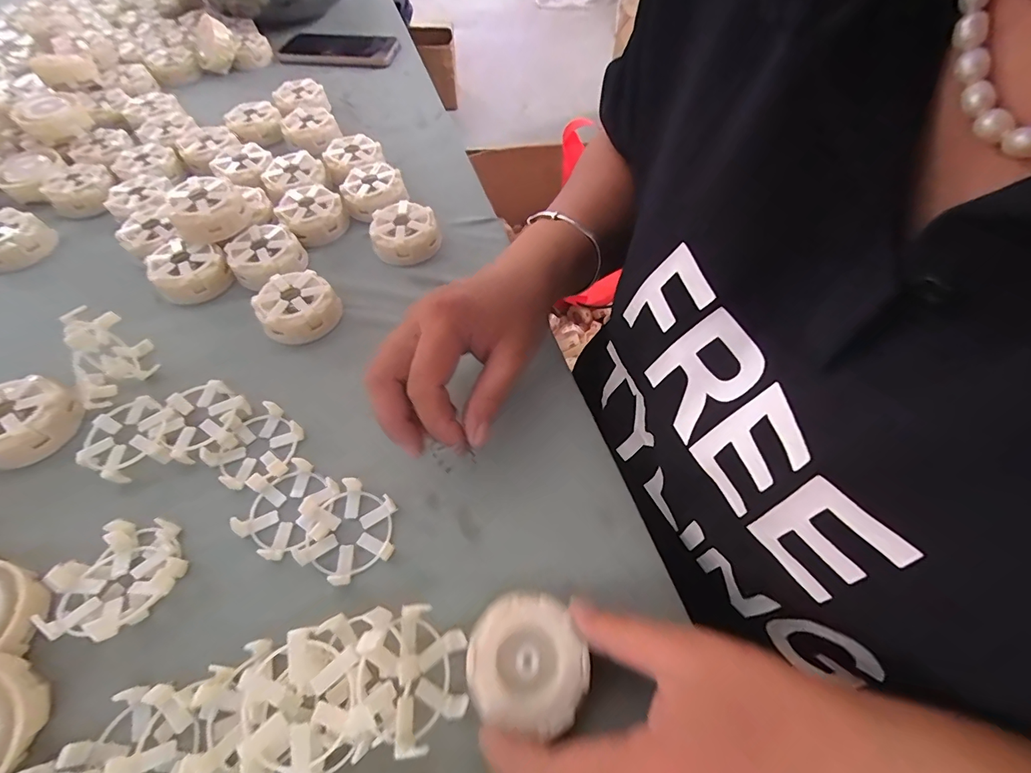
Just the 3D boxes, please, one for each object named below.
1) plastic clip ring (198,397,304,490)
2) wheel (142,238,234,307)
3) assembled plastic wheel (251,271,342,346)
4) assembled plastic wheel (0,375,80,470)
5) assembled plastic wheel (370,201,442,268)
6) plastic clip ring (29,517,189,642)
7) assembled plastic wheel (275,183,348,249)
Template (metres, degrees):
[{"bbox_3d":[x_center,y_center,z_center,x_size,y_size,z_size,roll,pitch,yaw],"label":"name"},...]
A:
[{"bbox_3d":[-0.178,0.039,0.303,0.054,0.014,0.059,0,55,0],"label":"plastic clip ring"},{"bbox_3d":[-0.291,-0.103,0.393,0.050,0.029,0.058,32,60,20],"label":"wheel"},{"bbox_3d":[-0.182,-0.066,0.371,0.059,0.029,0.055,-37,63,-23],"label":"assembled plastic wheel"},{"bbox_3d":[-0.344,0.024,0.308,0.052,0.032,0.060,20,57,13],"label":"assembled plastic wheel"},{"bbox_3d":[-0.103,-0.143,0.418,0.060,0.033,0.055,0,55,0],"label":"assembled plastic wheel"},{"bbox_3d":[-0.223,0.106,0.249,0.059,0.026,0.064,0,55,0],"label":"plastic clip ring"},{"bbox_3d":[-0.199,-0.169,0.438,0.062,0.035,0.059,-22,58,-15],"label":"assembled plastic wheel"}]

